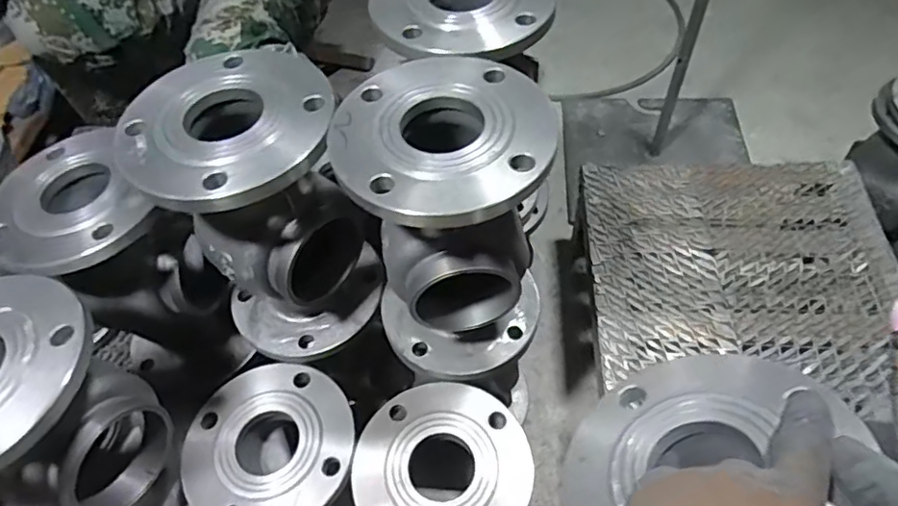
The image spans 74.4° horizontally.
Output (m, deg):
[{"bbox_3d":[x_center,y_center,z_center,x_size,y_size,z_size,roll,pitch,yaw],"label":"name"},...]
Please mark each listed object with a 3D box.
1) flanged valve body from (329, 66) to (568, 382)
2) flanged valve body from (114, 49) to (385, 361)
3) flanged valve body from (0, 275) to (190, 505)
[{"bbox_3d":[0.004,-0.017,0.554,0.169,0.269,0.162,-11,54,-4],"label":"flanged valve body"},{"bbox_3d":[-0.172,-0.032,0.579,0.166,0.278,0.157,-2,54,3],"label":"flanged valve body"},{"bbox_3d":[-0.344,0.165,0.537,0.168,0.260,0.160,-2,54,3],"label":"flanged valve body"}]

